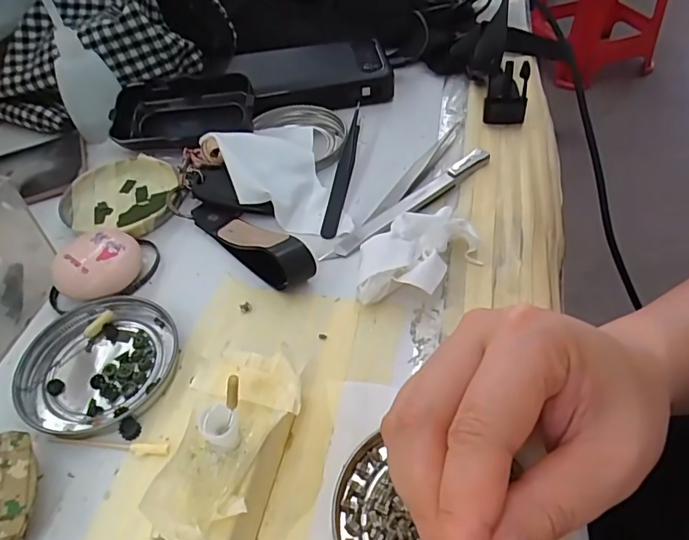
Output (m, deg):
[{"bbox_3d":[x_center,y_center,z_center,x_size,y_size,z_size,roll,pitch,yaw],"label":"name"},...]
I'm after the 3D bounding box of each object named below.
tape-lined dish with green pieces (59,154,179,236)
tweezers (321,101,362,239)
[{"bbox_3d":[-0.156,-0.050,0.347,0.076,0.013,0.075,-3,49,1],"label":"tape-lined dish with green pieces"},{"bbox_3d":[0.000,-0.079,0.356,0.010,0.011,0.142,6,50,8],"label":"tweezers"}]

